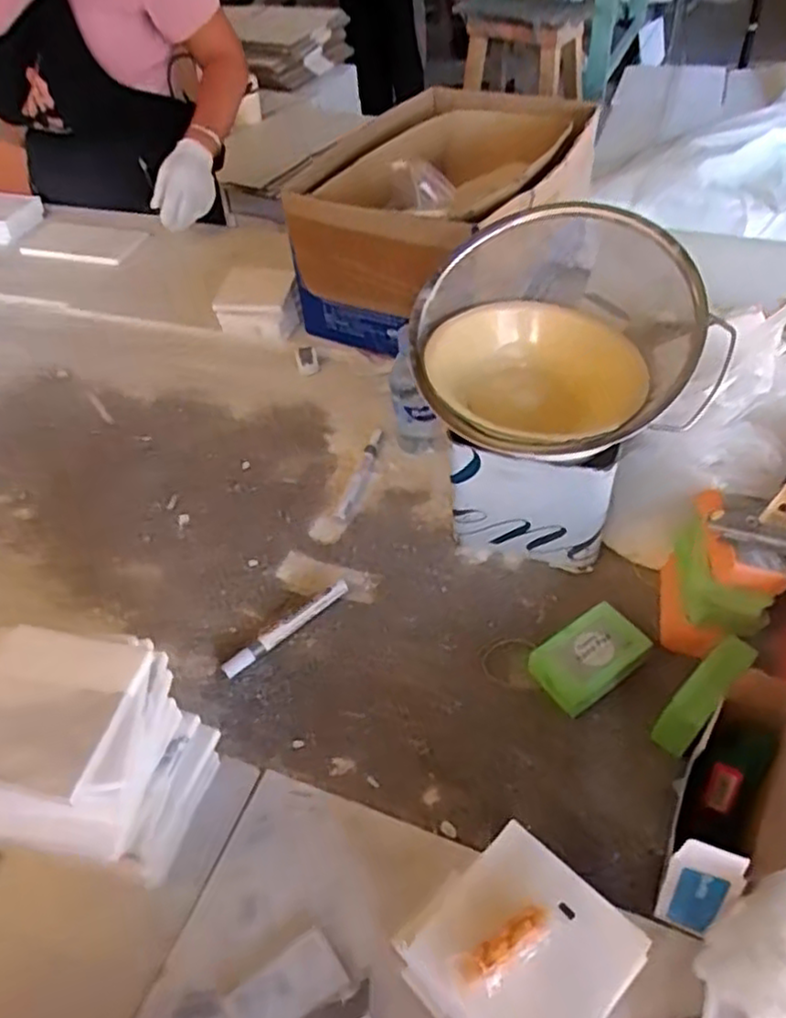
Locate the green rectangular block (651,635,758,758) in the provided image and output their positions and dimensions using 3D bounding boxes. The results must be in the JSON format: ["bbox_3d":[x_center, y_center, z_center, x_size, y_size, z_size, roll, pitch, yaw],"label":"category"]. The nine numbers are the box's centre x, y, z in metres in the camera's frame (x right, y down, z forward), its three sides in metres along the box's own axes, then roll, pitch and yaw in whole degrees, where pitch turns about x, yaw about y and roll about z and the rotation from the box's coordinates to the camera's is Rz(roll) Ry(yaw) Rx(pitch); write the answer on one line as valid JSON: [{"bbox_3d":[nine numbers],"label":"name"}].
[{"bbox_3d":[0.248,0.149,0.571,0.027,0.017,0.105,38,89,34],"label":"green rectangular block"}]

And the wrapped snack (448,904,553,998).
[{"bbox_3d":[0.064,0.247,0.400,0.061,0.011,0.023,-25,49,-15],"label":"wrapped snack"}]

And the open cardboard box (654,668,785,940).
[{"bbox_3d":[0.230,0.199,0.487,0.057,0.156,0.146,20,52,24],"label":"open cardboard box"}]

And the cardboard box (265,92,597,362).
[{"bbox_3d":[0.084,-0.414,0.994,0.329,0.187,0.429,13,50,19],"label":"cardboard box"}]

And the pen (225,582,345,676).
[{"bbox_3d":[-0.103,0.113,0.688,0.140,0.015,0.017,-36,53,-24],"label":"pen"}]

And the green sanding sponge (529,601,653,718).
[{"bbox_3d":[0.174,0.134,0.634,0.097,0.029,0.060,-28,50,-18],"label":"green sanding sponge"}]

